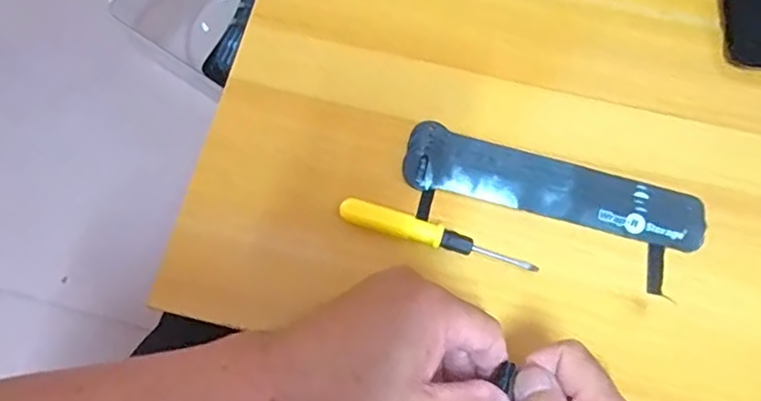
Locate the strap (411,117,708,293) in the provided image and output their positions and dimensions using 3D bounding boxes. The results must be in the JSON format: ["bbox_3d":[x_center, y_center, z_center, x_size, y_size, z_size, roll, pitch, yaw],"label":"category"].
[{"bbox_3d":[0.114,0.002,0.399,0.200,0.009,0.066,17,75,3],"label":"strap"}]

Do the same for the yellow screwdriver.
[{"bbox_3d":[0.037,0.023,0.382,0.128,0.013,0.016,14,74,2],"label":"yellow screwdriver"}]

